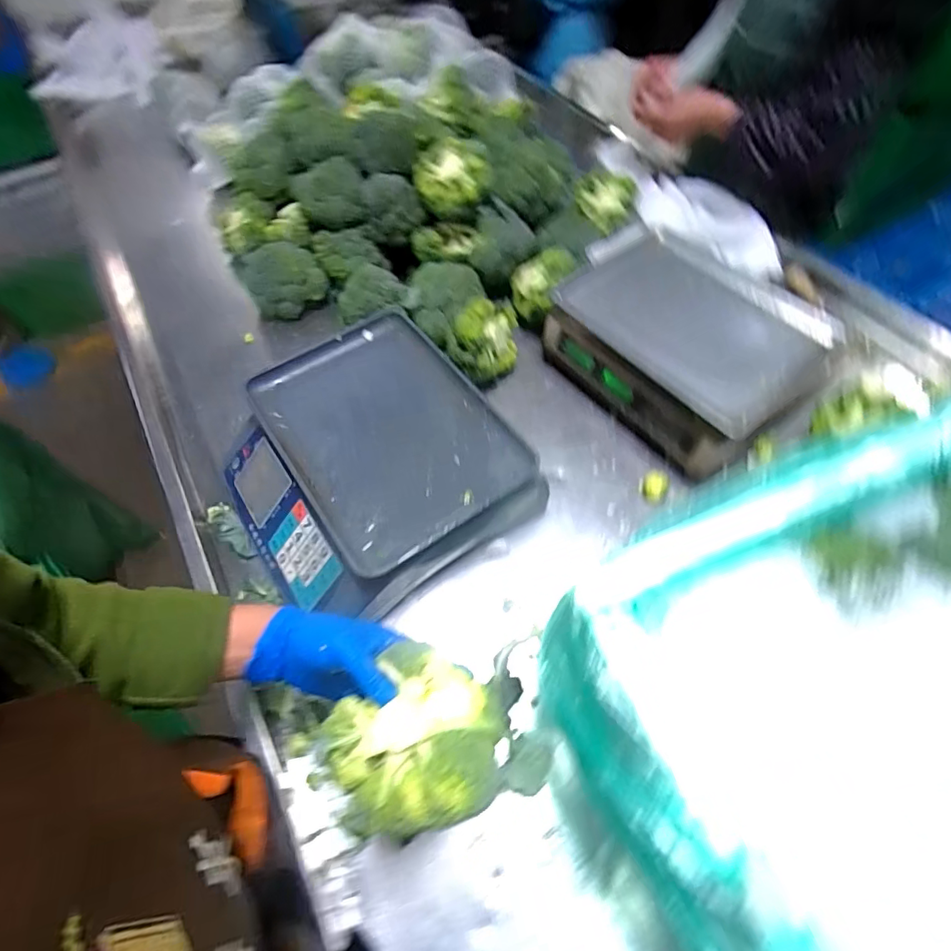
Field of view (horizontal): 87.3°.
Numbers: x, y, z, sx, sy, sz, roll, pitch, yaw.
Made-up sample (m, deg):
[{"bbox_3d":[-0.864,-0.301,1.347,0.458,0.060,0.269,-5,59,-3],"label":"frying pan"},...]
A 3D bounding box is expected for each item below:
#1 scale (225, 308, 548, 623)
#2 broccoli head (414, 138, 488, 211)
[{"bbox_3d":[-0.144,-0.016,0.645,0.328,0.104,0.335,-30,62,-15],"label":"scale"},{"bbox_3d":[-0.045,-0.505,0.840,0.102,0.069,0.094,-1,59,2],"label":"broccoli head"}]

